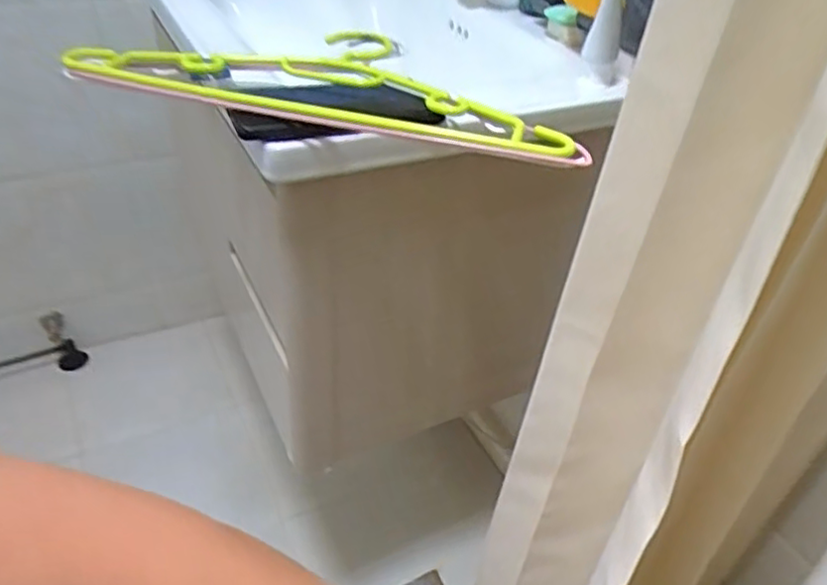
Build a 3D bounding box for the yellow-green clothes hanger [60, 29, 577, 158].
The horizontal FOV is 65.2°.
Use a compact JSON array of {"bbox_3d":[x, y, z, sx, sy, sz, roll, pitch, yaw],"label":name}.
[{"bbox_3d":[-0.052,-0.184,0.530,0.389,0.029,0.198,18,39,14],"label":"yellow-green clothes hanger"}]

